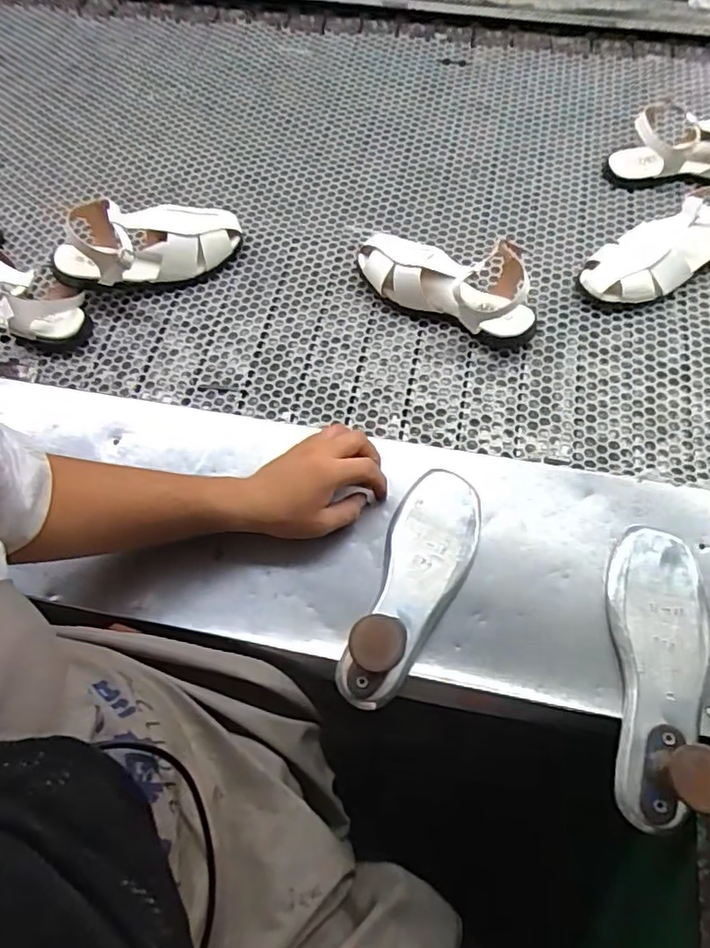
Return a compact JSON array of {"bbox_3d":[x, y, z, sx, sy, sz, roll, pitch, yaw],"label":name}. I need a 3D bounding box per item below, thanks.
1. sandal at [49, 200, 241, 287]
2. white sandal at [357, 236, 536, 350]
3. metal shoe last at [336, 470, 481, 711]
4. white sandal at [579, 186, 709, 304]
[{"bbox_3d":[-0.269,-0.291,0.787,0.238,0.082,0.097,-14,61,-5],"label":"sandal"},{"bbox_3d":[0.117,-0.243,0.751,0.231,0.085,0.097,31,68,18],"label":"white sandal"},{"bbox_3d":[0.059,0.091,0.562,0.085,0.090,0.247,19,63,13],"label":"metal shoe last"},{"bbox_3d":[0.386,-0.280,0.755,0.202,0.086,0.084,-18,62,-6],"label":"white sandal"}]

